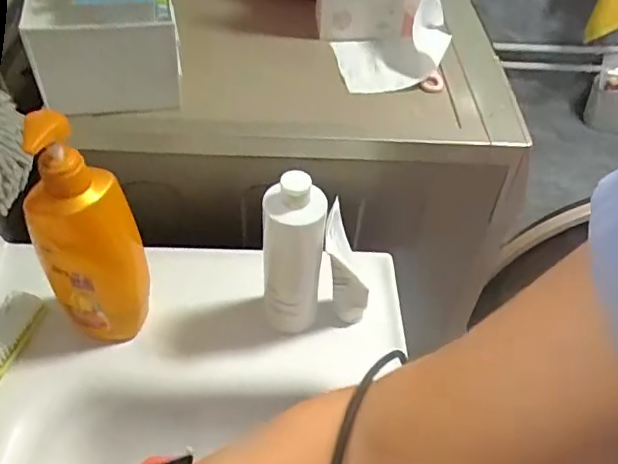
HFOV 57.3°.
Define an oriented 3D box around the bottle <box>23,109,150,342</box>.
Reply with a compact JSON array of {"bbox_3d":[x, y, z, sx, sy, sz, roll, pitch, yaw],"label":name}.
[{"bbox_3d":[-0.203,0.007,0.521,0.079,0.254,0.055,5,46,2],"label":"bottle"}]

